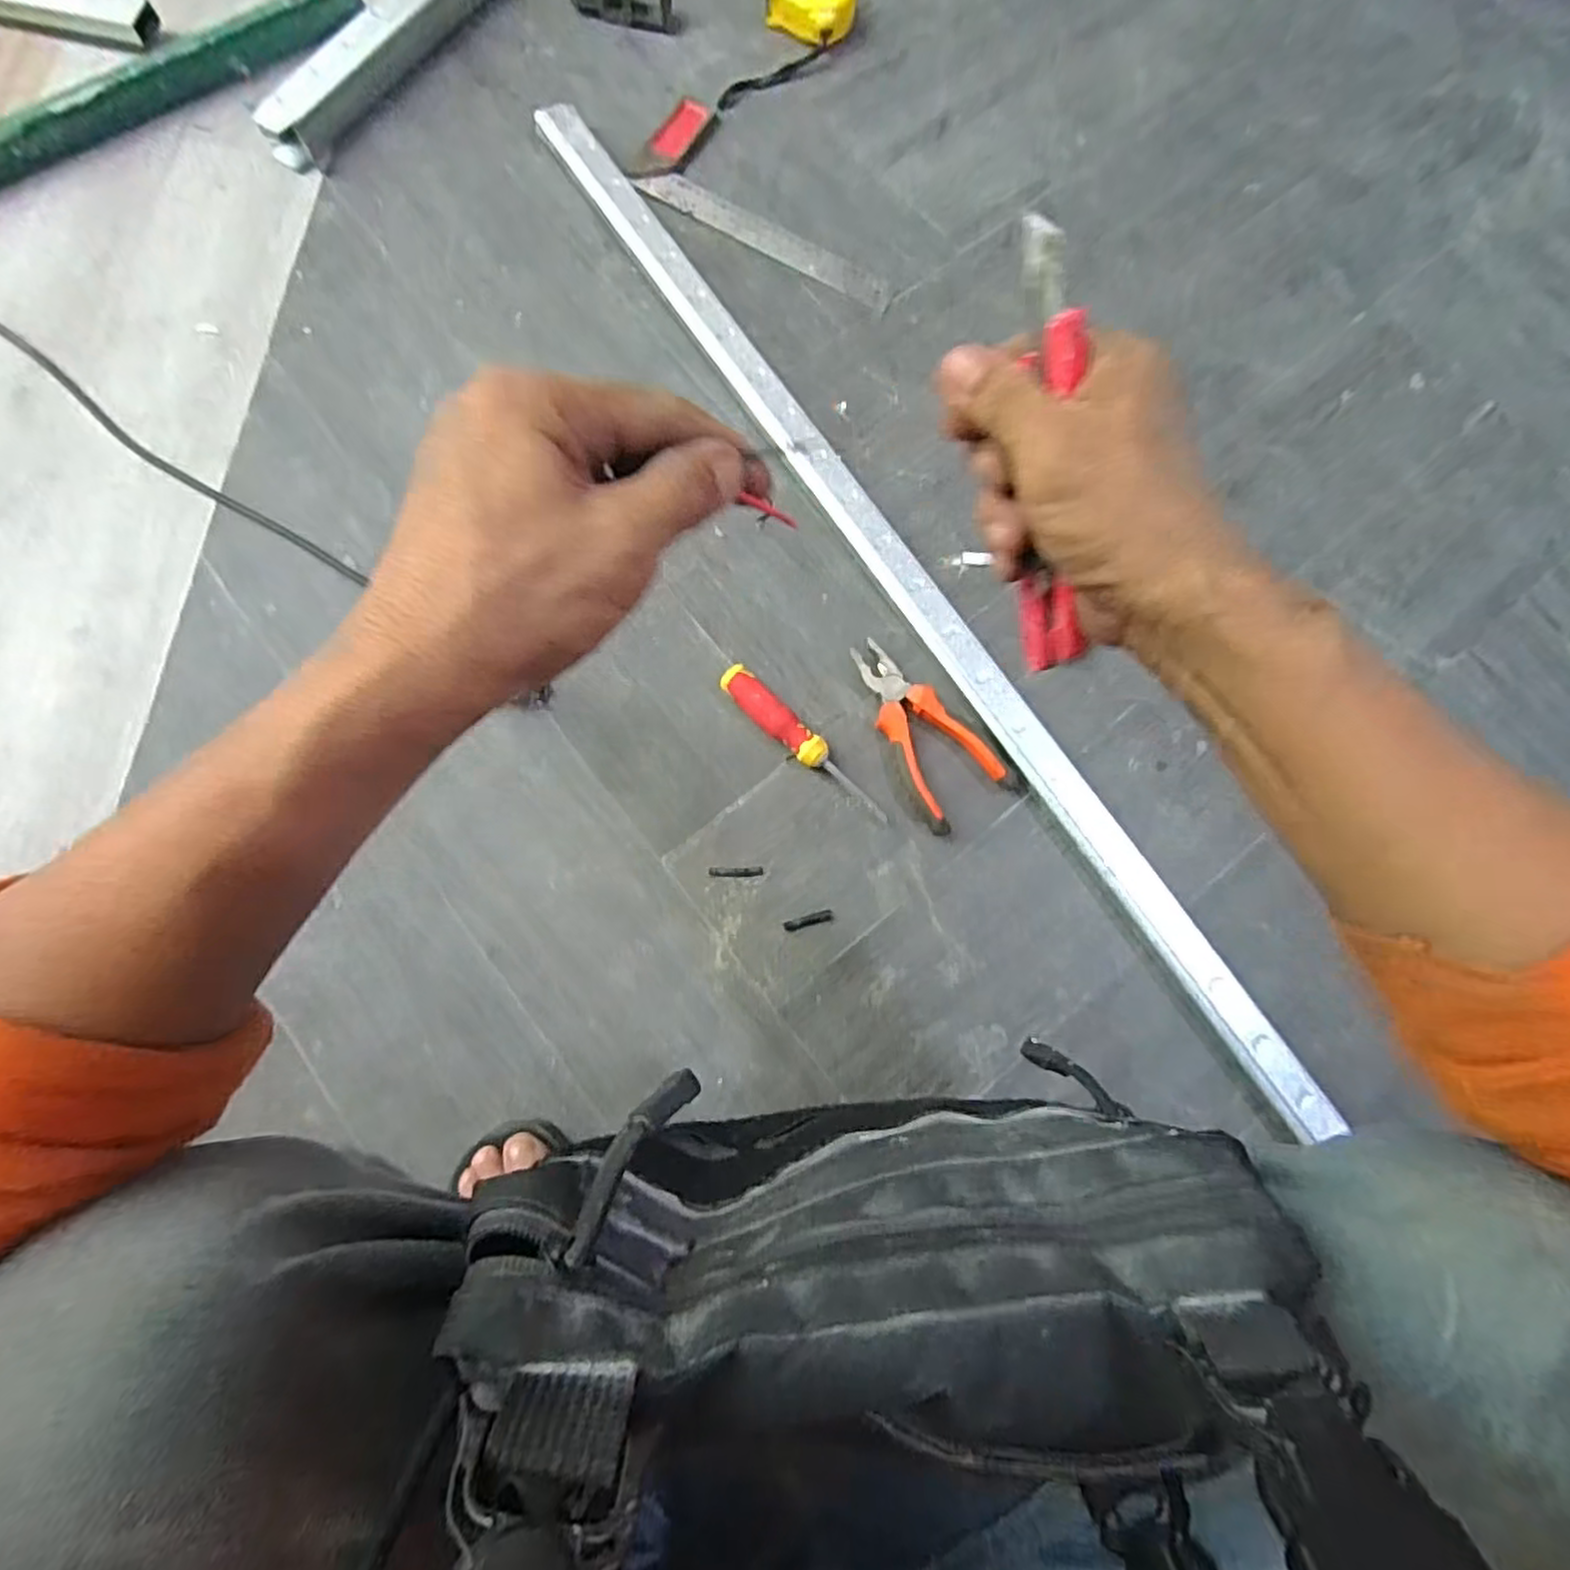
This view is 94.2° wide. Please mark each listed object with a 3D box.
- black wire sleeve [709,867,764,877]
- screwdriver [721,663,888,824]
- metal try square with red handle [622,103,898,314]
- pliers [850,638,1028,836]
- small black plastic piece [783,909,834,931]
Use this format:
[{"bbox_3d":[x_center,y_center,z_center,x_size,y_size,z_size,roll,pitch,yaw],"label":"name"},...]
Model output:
[{"bbox_3d":[-0.040,0.072,0.604,0.044,0.004,0.009,-1,79,-2],"label":"black wire sleeve"},{"bbox_3d":[0.015,-0.033,0.613,0.177,0.027,0.029,43,81,6],"label":"screwdriver"},{"bbox_3d":[-0.006,-0.600,0.745,0.294,0.012,0.136,26,79,4],"label":"metal try square with red handle"},{"bbox_3d":[0.114,-0.045,0.621,0.084,0.025,0.174,-35,82,-8],"label":"pliers"},{"bbox_3d":[0.019,0.111,0.595,0.041,0.004,0.009,-16,80,-5],"label":"small black plastic piece"}]

